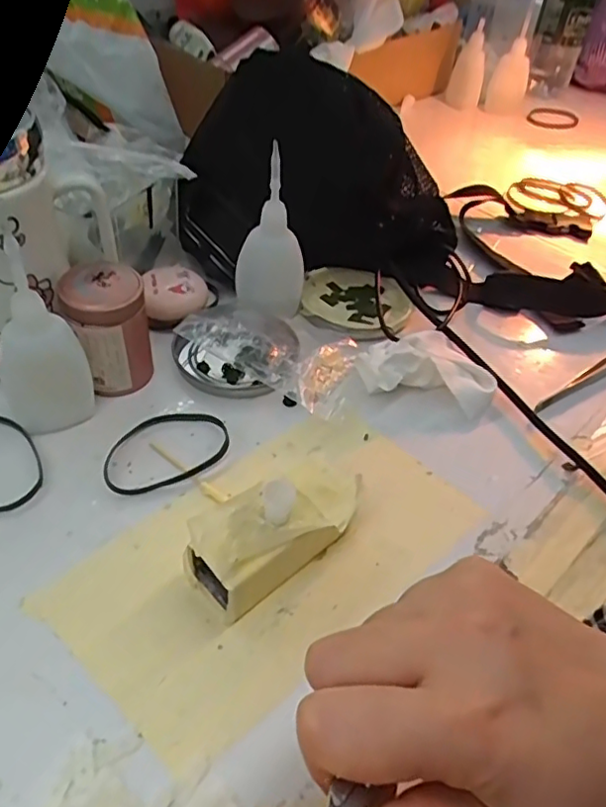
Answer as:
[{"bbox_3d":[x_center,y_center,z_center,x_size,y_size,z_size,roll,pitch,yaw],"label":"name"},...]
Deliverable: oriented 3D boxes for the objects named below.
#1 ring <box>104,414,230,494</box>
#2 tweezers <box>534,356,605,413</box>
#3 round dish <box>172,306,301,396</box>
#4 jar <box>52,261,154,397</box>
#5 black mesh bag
[{"bbox_3d":[-0.075,0.023,0.336,0.070,0.006,0.048,-16,50,-21],"label":"ring"},{"bbox_3d":[0.194,-0.020,0.410,0.124,0.009,0.014,-25,54,-28],"label":"tweezers"},{"bbox_3d":[-0.038,-0.040,0.388,0.074,0.020,0.075,4,46,-4],"label":"round dish"},{"bbox_3d":[-0.112,-0.042,0.352,0.040,0.065,0.041,4,46,-4],"label":"jar"},{"bbox_3d":[0.001,-0.181,0.461,0.189,0.113,0.177,-11,49,-17],"label":"black mesh bag"}]

